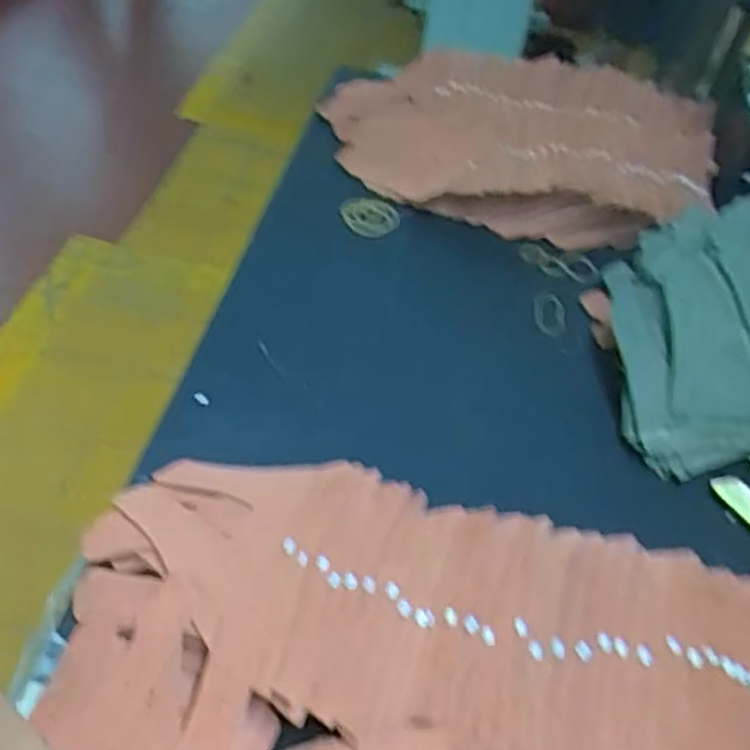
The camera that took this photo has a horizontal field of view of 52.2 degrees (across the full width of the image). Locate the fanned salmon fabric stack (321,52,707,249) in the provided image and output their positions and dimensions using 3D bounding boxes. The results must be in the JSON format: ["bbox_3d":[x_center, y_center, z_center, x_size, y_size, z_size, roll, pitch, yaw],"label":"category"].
[{"bbox_3d":[0.197,-0.289,0.952,0.506,0.102,0.268,6,46,-4],"label":"fanned salmon fabric stack"}]

